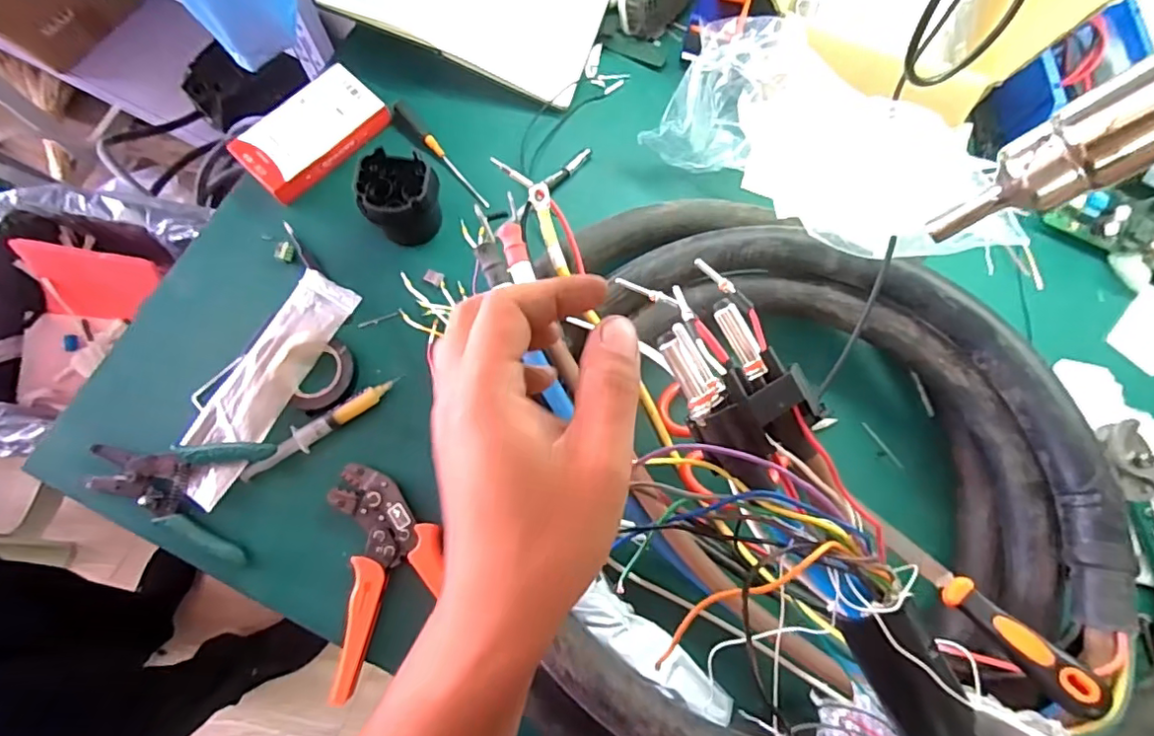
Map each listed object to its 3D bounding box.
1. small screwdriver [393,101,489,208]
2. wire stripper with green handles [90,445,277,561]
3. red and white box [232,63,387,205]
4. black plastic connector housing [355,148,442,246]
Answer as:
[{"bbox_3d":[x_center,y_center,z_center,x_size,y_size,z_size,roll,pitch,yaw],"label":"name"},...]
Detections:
[{"bbox_3d":[-0.142,-0.224,0.603,0.015,0.013,0.150,-42,80,-11],"label":"small screwdriver"},{"bbox_3d":[-0.351,0.097,0.489,0.164,0.026,0.097,13,75,2],"label":"wire stripper with green handles"},{"bbox_3d":[-0.269,-0.238,0.583,0.074,0.028,0.143,43,78,9],"label":"red and white box"},{"bbox_3d":[-0.165,-0.161,0.546,0.073,0.066,0.069,-14,76,-6],"label":"black plastic connector housing"}]

